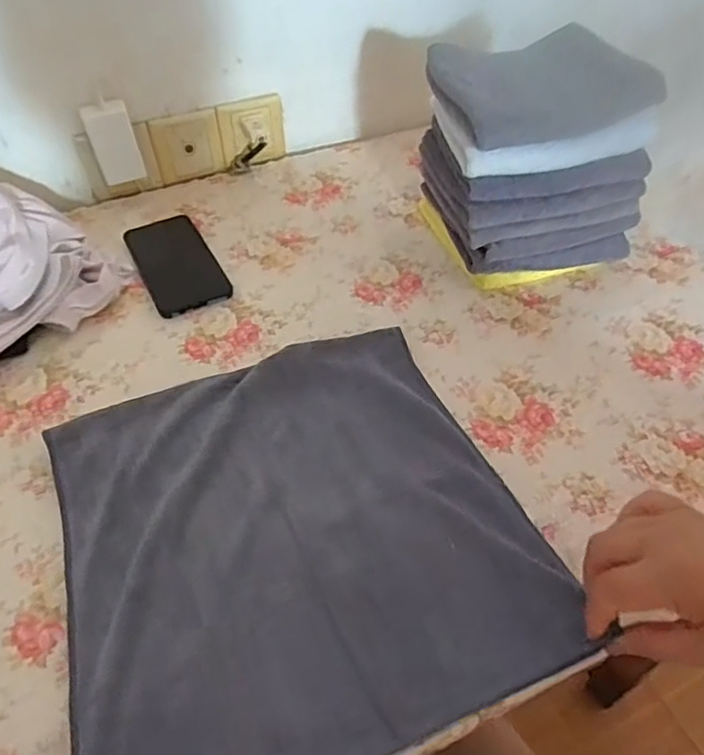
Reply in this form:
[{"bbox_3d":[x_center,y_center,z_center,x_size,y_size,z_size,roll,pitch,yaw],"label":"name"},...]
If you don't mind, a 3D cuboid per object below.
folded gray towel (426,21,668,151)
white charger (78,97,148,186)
[{"bbox_3d":[0.181,-0.289,0.569,0.194,0.030,0.138,-16,65,-8],"label":"folded gray towel"},{"bbox_3d":[-0.279,-0.275,0.702,0.051,0.089,0.023,-22,52,-18],"label":"white charger"}]

